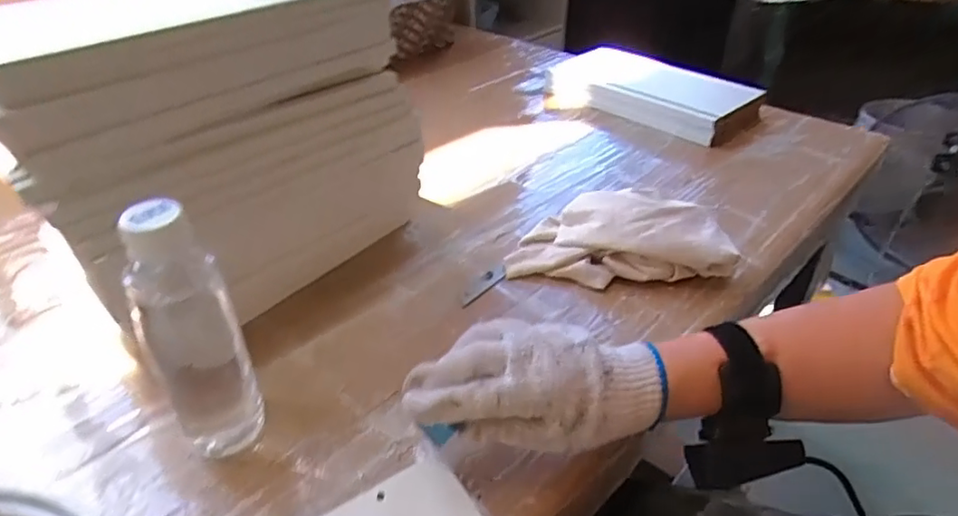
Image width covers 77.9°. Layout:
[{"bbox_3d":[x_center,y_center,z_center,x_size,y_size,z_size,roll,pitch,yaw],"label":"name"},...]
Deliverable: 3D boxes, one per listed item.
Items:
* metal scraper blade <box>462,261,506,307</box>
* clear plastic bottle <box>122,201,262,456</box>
[{"bbox_3d":[0.005,0.025,0.571,0.019,0.004,0.068,28,49,34],"label":"metal scraper blade"},{"bbox_3d":[-0.178,0.055,0.371,0.035,0.190,0.050,12,39,14],"label":"clear plastic bottle"}]

